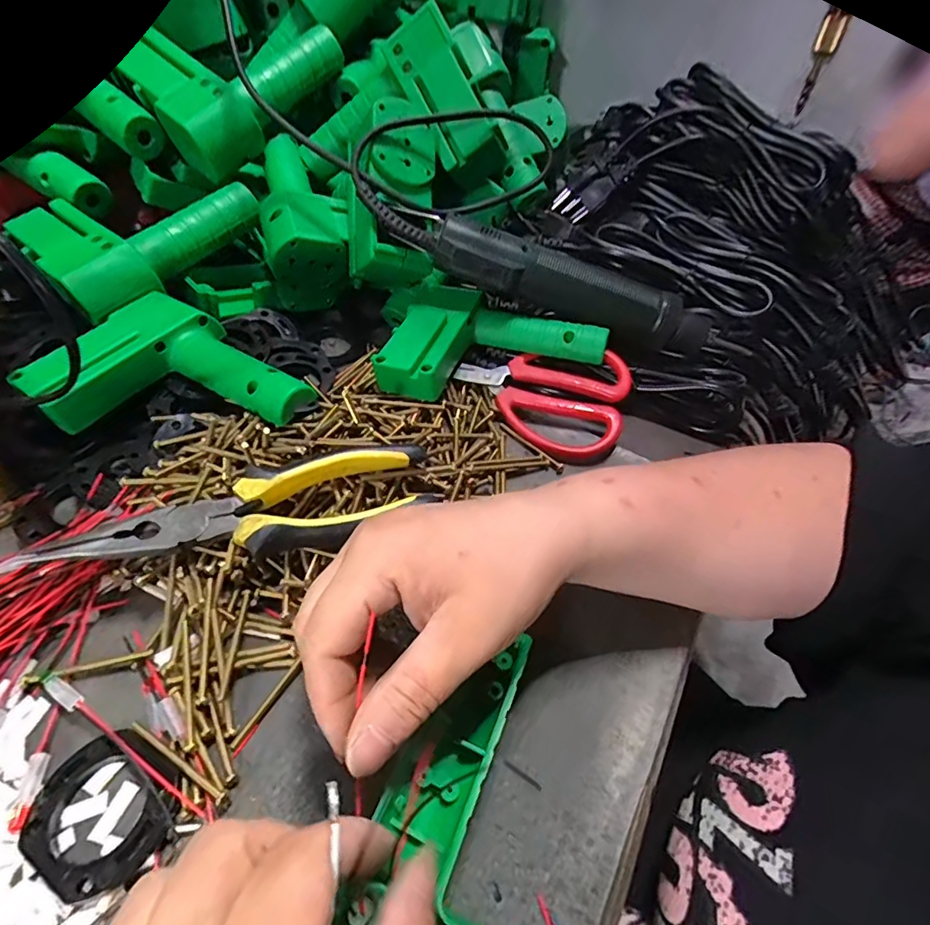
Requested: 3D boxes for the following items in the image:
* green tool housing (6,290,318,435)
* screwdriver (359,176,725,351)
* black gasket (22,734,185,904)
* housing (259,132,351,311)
[{"bbox_3d":[-0.185,-0.043,0.316,0.150,0.040,0.109,30,55,17],"label":"green tool housing"},{"bbox_3d":[0.056,-0.135,0.364,0.272,0.033,0.038,17,51,-10],"label":"screwdriver"},{"bbox_3d":[-0.147,0.139,0.200,0.056,0.006,0.051,27,54,15],"label":"black gasket"},{"bbox_3d":[-0.133,-0.196,0.412,0.065,0.076,0.116,-11,54,-14],"label":"housing"}]

